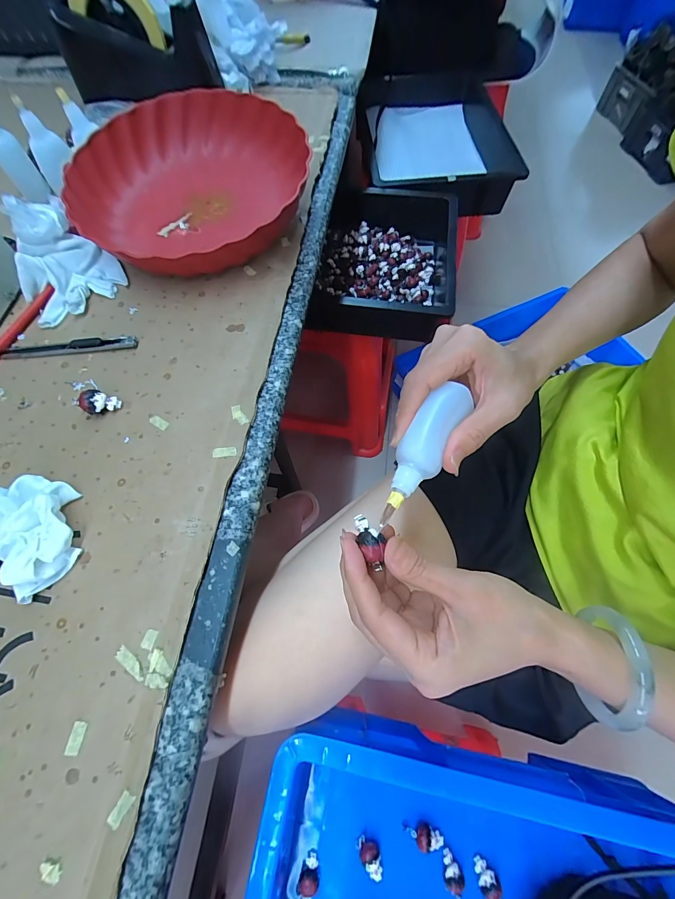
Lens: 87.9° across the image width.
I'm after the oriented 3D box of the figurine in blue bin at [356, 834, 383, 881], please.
[{"bbox_3d":[0.032,0.411,0.352,0.021,0.017,0.029,-14,66,-5],"label":"figurine in blue bin"}]

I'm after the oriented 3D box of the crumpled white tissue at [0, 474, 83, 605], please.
[{"bbox_3d":[-0.212,0.055,0.247,0.050,0.021,0.085,-28,68,-11],"label":"crumpled white tissue"}]

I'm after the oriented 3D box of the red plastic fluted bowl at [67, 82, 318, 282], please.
[{"bbox_3d":[-0.152,-0.274,0.366,0.230,0.060,0.228,0,66,1],"label":"red plastic fluted bowl"}]

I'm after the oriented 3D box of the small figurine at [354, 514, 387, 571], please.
[{"bbox_3d":[0.020,0.055,0.209,0.014,0.011,0.033,-18,70,-8],"label":"small figurine"}]

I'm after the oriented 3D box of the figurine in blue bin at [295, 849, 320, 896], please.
[{"bbox_3d":[-0.027,0.425,0.347,0.019,0.016,0.031,16,67,8],"label":"figurine in blue bin"}]

